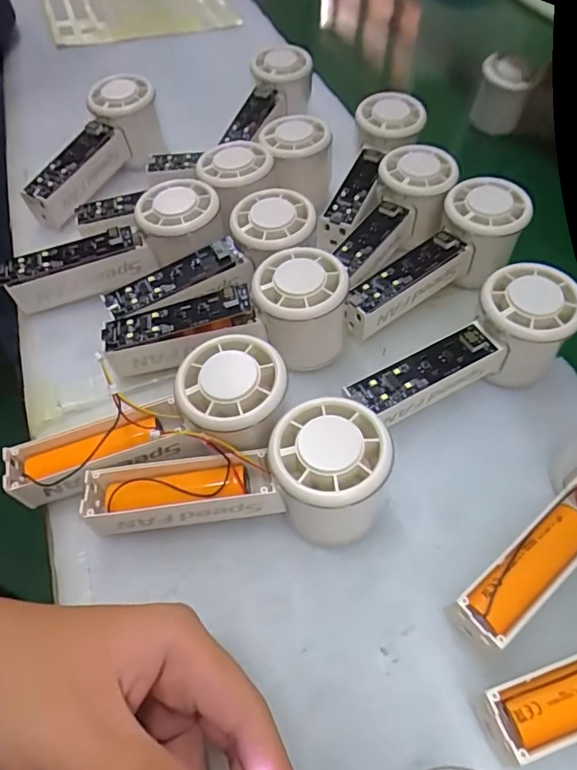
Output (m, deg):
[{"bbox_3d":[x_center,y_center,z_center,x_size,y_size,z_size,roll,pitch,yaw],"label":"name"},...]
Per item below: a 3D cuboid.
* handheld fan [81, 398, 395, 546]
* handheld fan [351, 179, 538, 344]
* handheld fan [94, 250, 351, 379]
[{"bbox_3d":[-0.024,0.052,0.265,0.152,0.058,0.061,-10,54,7],"label":"handheld fan"},{"bbox_3d":[0.105,-0.085,0.352,0.149,0.054,0.060,-38,63,-25],"label":"handheld fan"},{"bbox_3d":[-0.038,-0.045,0.319,0.147,0.055,0.049,-3,54,-3],"label":"handheld fan"}]

